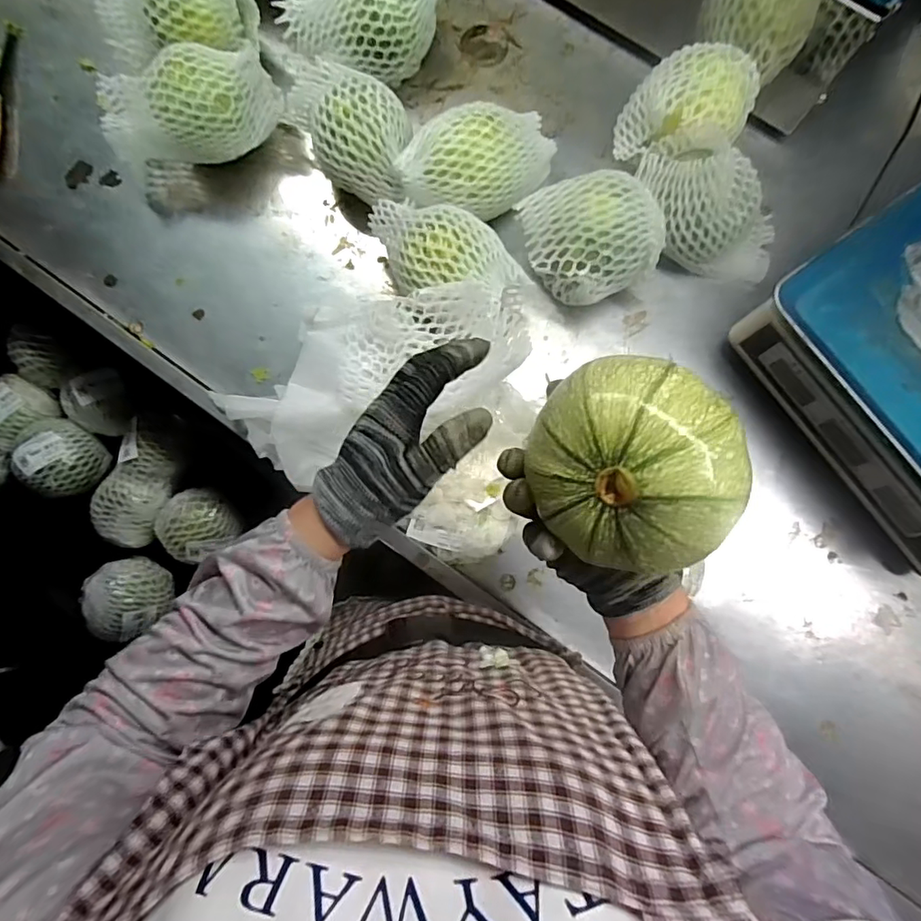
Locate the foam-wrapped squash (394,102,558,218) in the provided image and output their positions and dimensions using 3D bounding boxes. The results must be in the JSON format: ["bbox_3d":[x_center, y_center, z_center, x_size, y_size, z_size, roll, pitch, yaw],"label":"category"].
[{"bbox_3d":[0.021,-0.318,0.570,0.164,0.098,0.107,-36,84,-3],"label":"foam-wrapped squash"}]

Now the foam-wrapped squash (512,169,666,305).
[{"bbox_3d":[0.135,-0.224,0.547,0.133,0.101,0.116,-14,83,0],"label":"foam-wrapped squash"}]

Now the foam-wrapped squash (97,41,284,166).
[{"bbox_3d":[-0.295,-0.387,0.587,0.188,0.091,0.102,-2,83,1],"label":"foam-wrapped squash"}]

